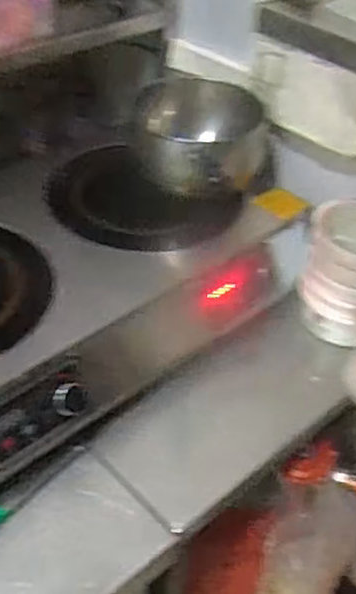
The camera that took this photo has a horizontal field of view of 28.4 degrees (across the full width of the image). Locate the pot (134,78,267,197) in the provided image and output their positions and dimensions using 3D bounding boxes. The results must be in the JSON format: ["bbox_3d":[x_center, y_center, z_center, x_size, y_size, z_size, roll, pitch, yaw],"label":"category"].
[{"bbox_3d":[0.032,-0.236,1.010,0.177,0.108,0.151,3,41,-1],"label":"pot"}]

